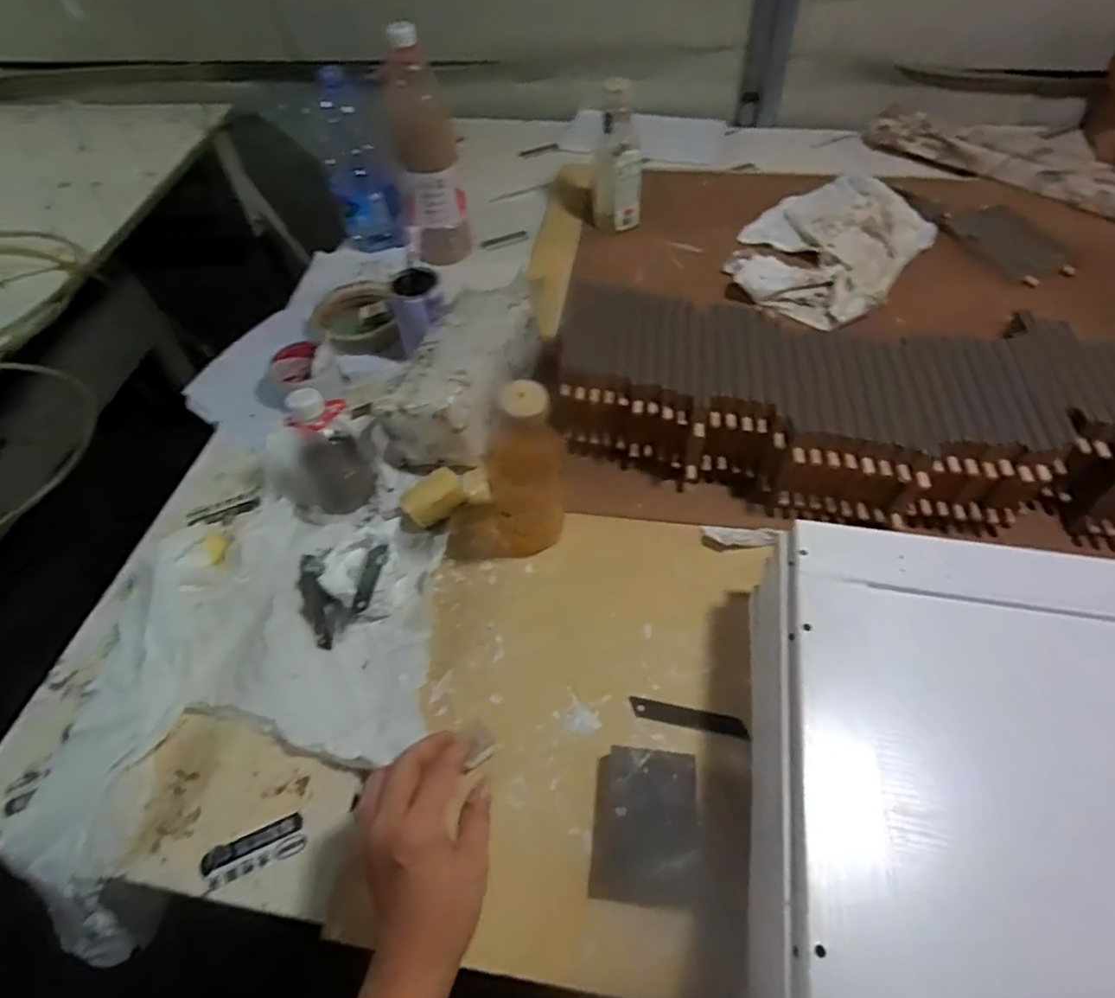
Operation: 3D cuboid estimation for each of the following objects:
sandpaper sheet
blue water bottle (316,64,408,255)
[{"bbox_3d":[0.069,0.249,0.499,0.080,0.008,0.104,1,70,11],"label":"sandpaper sheet"},{"bbox_3d":[-0.301,-0.489,0.981,0.097,0.233,0.074,36,62,26],"label":"blue water bottle"}]

